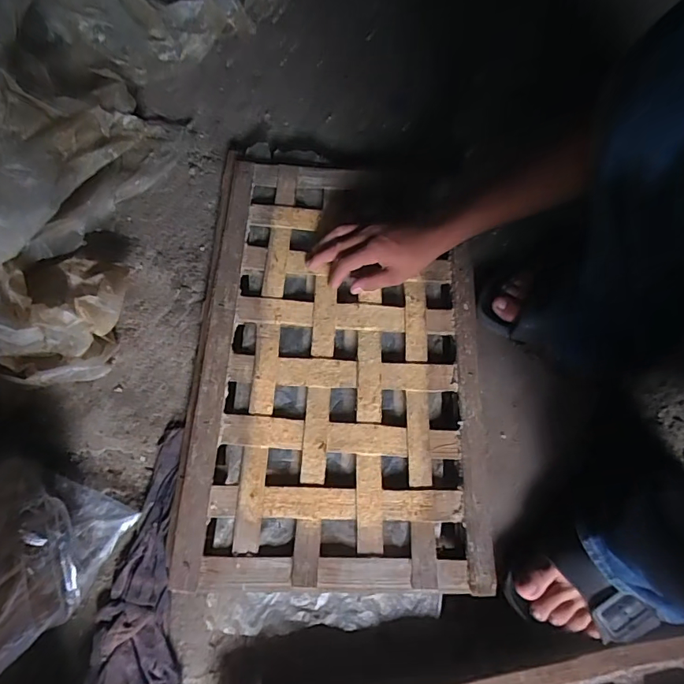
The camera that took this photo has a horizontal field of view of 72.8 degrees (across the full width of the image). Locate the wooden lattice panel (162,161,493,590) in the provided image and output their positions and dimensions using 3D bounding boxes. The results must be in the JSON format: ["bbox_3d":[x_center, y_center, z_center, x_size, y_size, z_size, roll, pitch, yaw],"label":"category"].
[{"bbox_3d":[-0.005,0.013,0.555,0.337,0.044,0.515,1,70,-2],"label":"wooden lattice panel"}]

